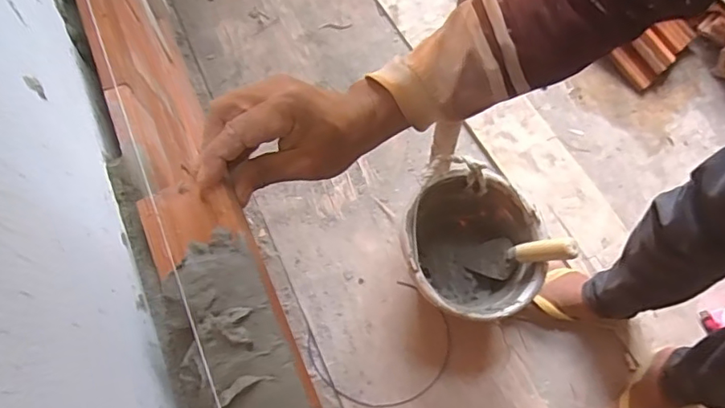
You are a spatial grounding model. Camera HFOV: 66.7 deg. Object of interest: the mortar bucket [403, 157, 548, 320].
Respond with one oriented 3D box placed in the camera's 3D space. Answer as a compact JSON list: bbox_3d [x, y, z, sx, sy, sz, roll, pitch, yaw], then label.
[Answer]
[{"bbox_3d":[0.185,0.080,1.003,0.230,0.181,0.264,-8,71,-5],"label":"mortar bucket"}]

